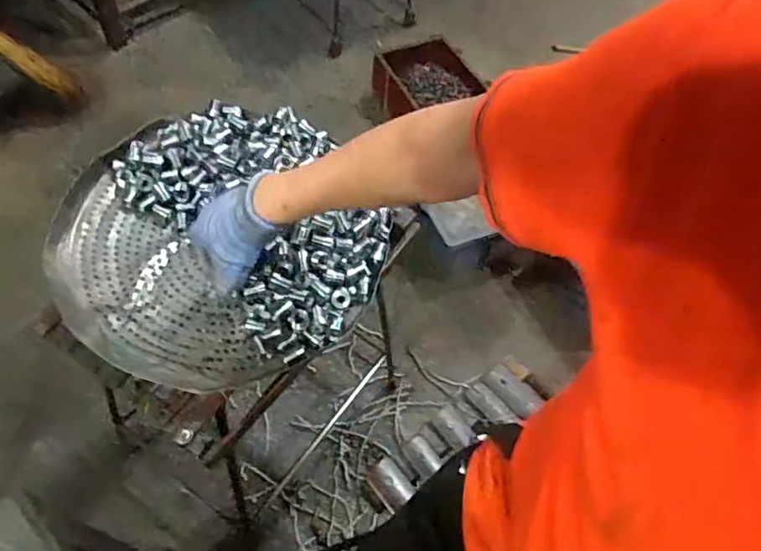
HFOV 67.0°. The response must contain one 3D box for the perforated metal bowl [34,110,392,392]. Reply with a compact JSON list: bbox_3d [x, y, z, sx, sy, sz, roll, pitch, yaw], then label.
[{"bbox_3d":[-0.191,-0.054,0.675,0.357,0.085,0.358,2,57,-4],"label":"perforated metal bowl"}]

